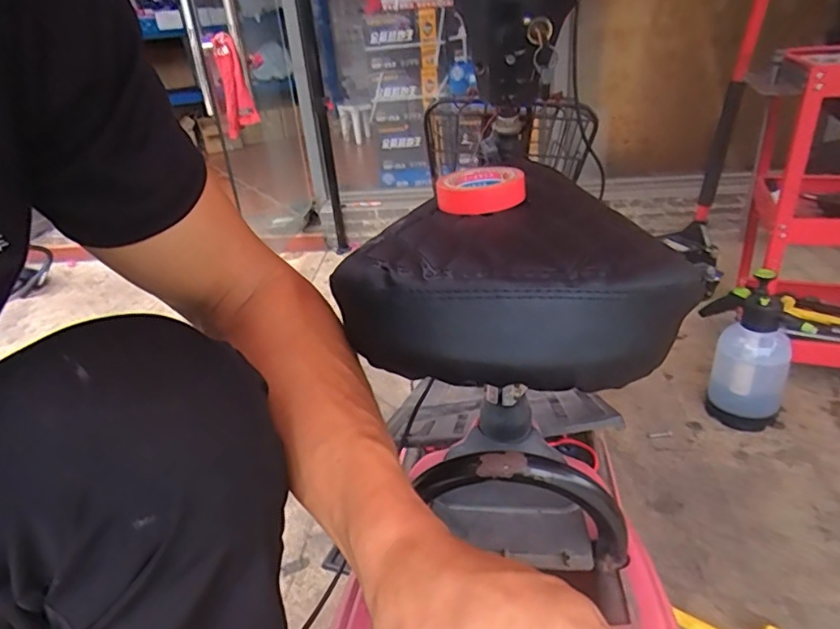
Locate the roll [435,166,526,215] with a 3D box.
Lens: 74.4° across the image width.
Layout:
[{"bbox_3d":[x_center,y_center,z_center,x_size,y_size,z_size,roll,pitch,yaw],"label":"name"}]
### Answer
[{"bbox_3d":[0.039,-0.080,0.356,0.055,0.018,0.047,-2,28,7],"label":"roll"}]

